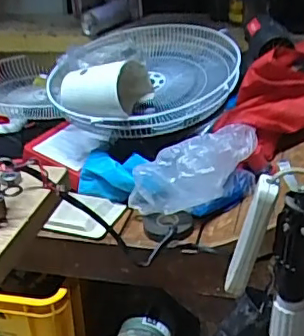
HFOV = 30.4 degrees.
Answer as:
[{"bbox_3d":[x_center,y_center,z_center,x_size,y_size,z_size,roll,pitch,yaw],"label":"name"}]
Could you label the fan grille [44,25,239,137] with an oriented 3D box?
[{"bbox_3d":[-0.020,-0.216,1.284,0.425,0.128,0.447,-1,28,5],"label":"fan grille"}]

